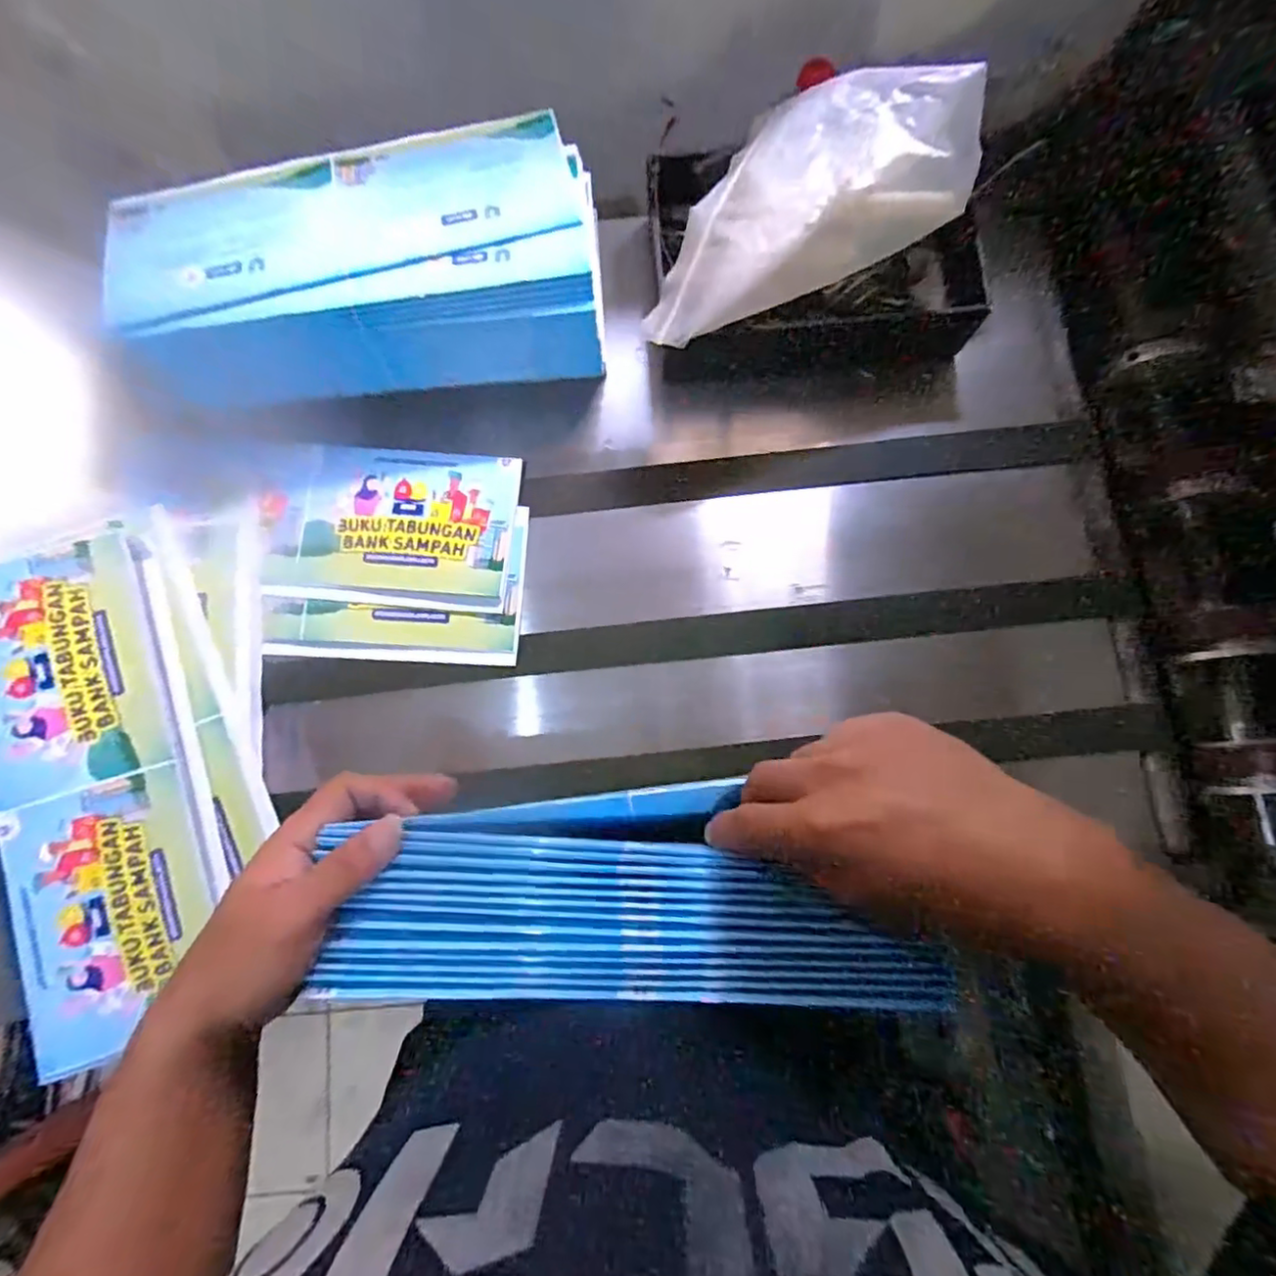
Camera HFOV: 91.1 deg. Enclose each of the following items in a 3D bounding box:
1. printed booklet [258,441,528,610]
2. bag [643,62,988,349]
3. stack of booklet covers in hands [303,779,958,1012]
[{"bbox_3d":[-0.179,-0.083,0.450,0.177,0.011,0.117,5,79,0],"label":"printed booklet"},{"bbox_3d":[0.095,-0.276,0.399,0.229,0.041,0.123,-33,81,7],"label":"bag"},{"bbox_3d":[-0.001,0.131,0.314,0.296,0.020,0.107,4,79,0],"label":"stack of booklet covers in hands"}]

